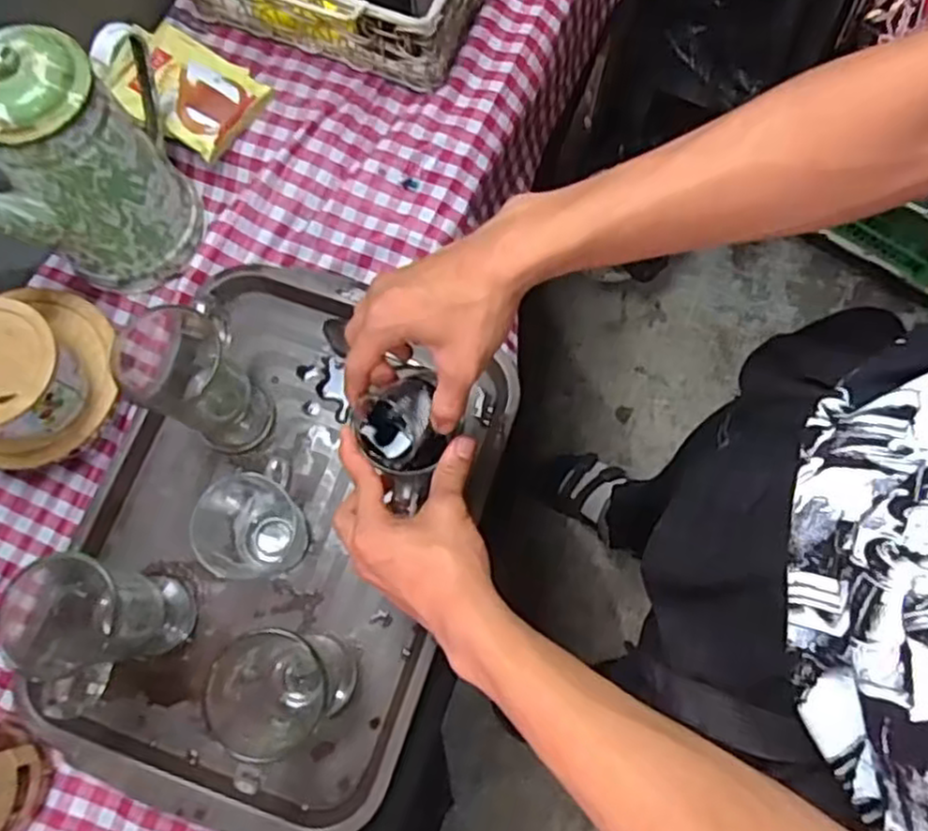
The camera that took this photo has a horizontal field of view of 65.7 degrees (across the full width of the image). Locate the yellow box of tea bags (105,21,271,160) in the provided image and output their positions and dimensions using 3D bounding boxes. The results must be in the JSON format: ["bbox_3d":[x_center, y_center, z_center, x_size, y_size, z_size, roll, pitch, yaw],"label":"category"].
[{"bbox_3d":[-0.255,-0.298,0.652,0.130,0.033,0.102,34,77,9],"label":"yellow box of tea bags"}]

